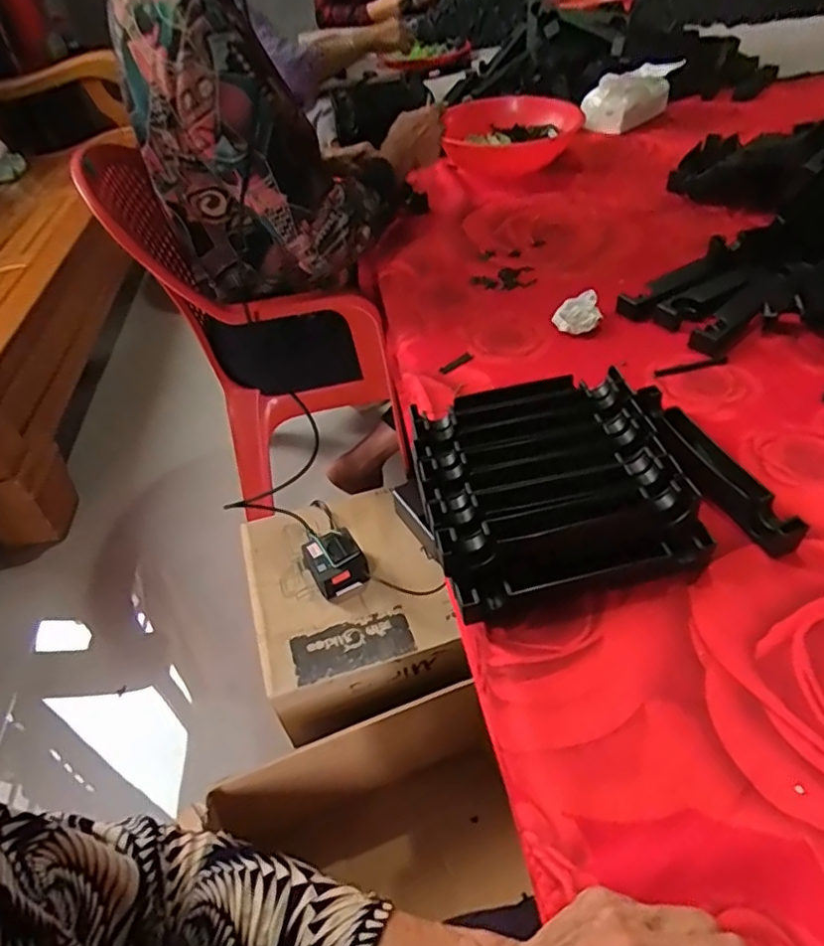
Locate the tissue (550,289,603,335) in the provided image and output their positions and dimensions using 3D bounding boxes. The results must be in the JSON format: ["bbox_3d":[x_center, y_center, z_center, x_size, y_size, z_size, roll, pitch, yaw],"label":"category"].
[{"bbox_3d":[0.194,-0.189,0.741,0.053,0.024,0.057,2,43,8],"label":"tissue"}]

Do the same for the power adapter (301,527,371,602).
[{"bbox_3d":[-0.105,0.124,0.873,0.073,0.057,0.090,-23,45,-17],"label":"power adapter"}]

